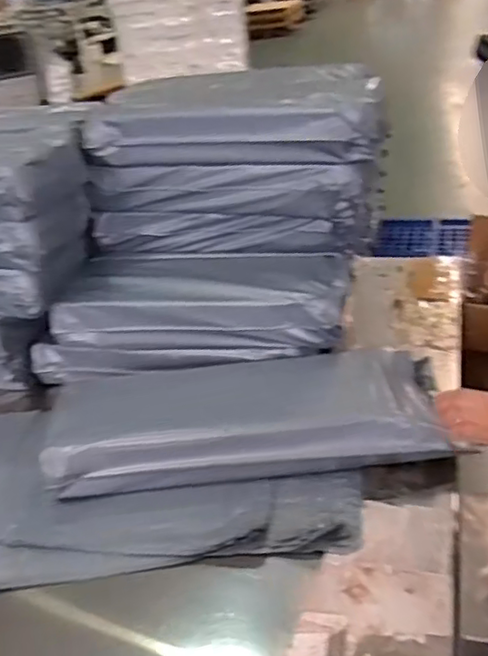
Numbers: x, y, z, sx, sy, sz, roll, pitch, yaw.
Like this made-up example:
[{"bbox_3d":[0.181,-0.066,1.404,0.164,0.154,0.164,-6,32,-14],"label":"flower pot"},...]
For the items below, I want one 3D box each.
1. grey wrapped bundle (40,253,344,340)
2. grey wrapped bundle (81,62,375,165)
[{"bbox_3d":[-0.083,-0.069,1.401,0.620,0.120,0.268,1,31,14],"label":"grey wrapped bundle"},{"bbox_3d":[-0.024,-0.480,1.434,0.682,0.127,0.365,3,31,17],"label":"grey wrapped bundle"}]

